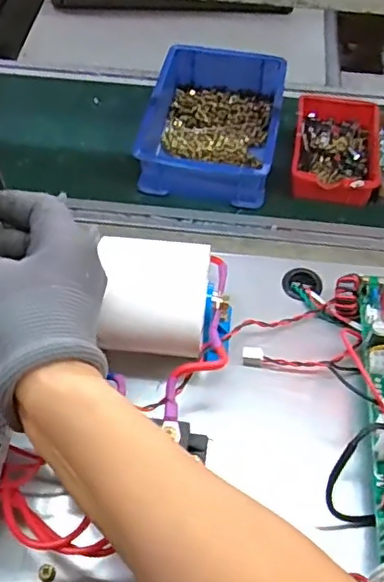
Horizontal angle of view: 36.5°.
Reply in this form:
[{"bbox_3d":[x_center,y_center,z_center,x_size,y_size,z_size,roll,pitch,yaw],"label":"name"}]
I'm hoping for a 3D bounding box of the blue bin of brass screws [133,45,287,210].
[{"bbox_3d":[0.036,-0.277,0.969,0.208,0.084,0.295,10,56,6],"label":"blue bin of brass screws"}]

